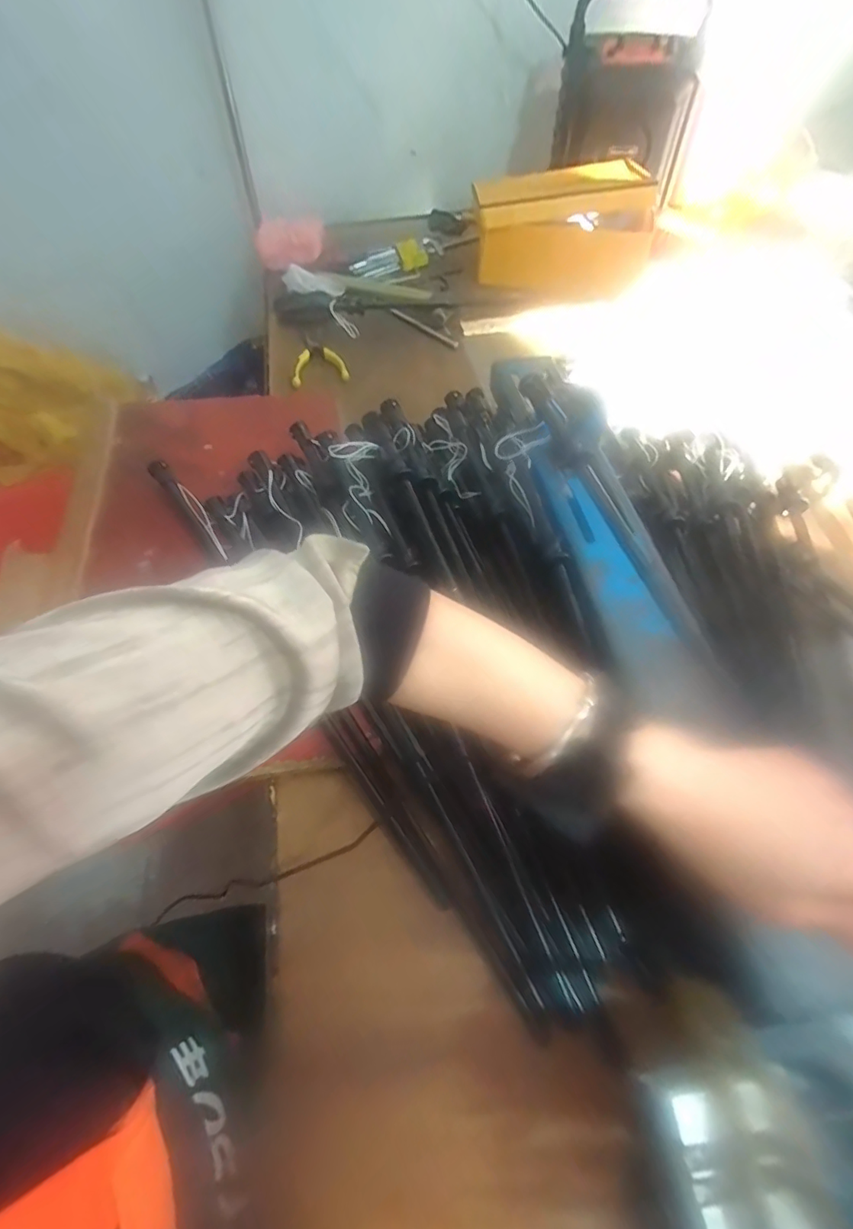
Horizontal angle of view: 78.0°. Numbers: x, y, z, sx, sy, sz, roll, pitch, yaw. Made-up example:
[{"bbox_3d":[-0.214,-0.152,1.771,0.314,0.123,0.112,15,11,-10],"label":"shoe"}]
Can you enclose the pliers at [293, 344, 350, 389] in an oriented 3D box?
[{"bbox_3d":[-0.168,-0.386,0.797,0.083,0.022,0.098,-15,58,-8],"label":"pliers"}]

